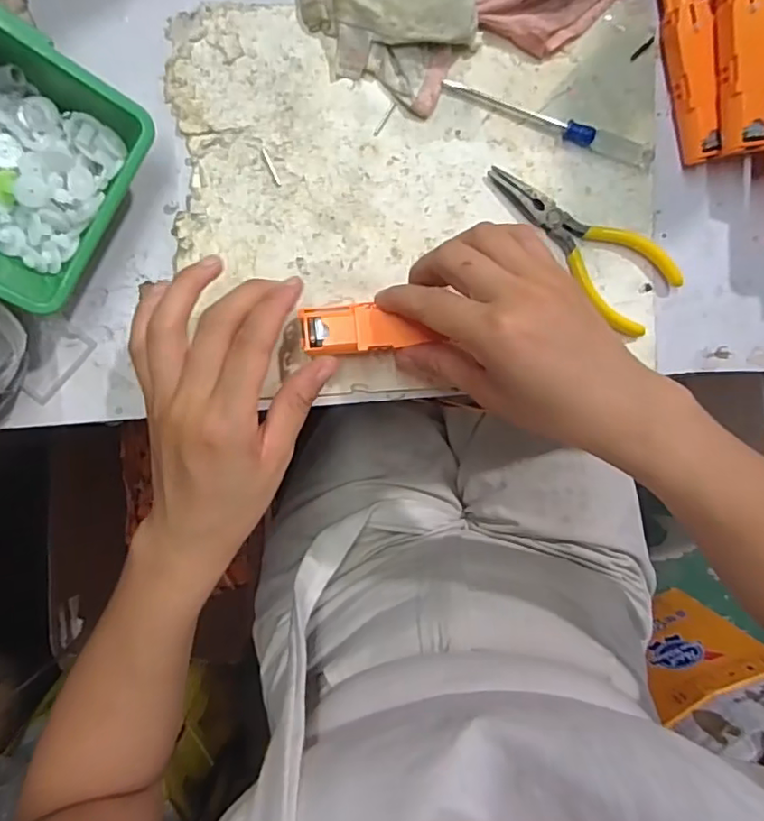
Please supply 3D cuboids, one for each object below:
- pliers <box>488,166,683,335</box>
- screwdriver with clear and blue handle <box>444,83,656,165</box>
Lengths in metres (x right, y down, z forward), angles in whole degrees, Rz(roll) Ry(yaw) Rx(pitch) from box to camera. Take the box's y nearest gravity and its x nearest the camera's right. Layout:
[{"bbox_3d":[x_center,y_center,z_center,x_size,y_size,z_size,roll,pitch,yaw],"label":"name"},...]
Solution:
[{"bbox_3d":[0.122,-0.103,0.339,0.050,0.010,0.127,-42,97,1],"label":"pliers"},{"bbox_3d":[0.097,-0.164,0.329,0.127,0.010,0.012,17,95,-5],"label":"screwdriver with clear and blue handle"}]

